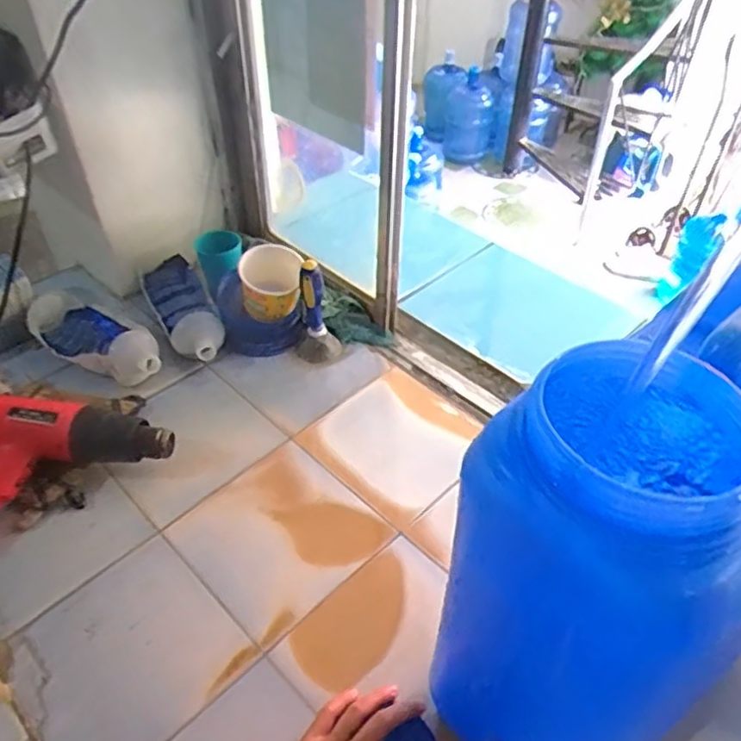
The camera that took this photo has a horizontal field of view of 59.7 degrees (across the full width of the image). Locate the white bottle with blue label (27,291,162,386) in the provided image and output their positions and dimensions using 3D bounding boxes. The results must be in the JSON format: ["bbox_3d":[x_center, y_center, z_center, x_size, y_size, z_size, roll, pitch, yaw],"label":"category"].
[{"bbox_3d":[-0.401,-0.046,0.949,0.247,0.068,0.119,26,48,24],"label":"white bottle with blue label"}]

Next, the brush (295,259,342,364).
[{"bbox_3d":[-0.078,-0.086,0.934,0.068,0.157,0.051,-1,43,-3],"label":"brush"}]

